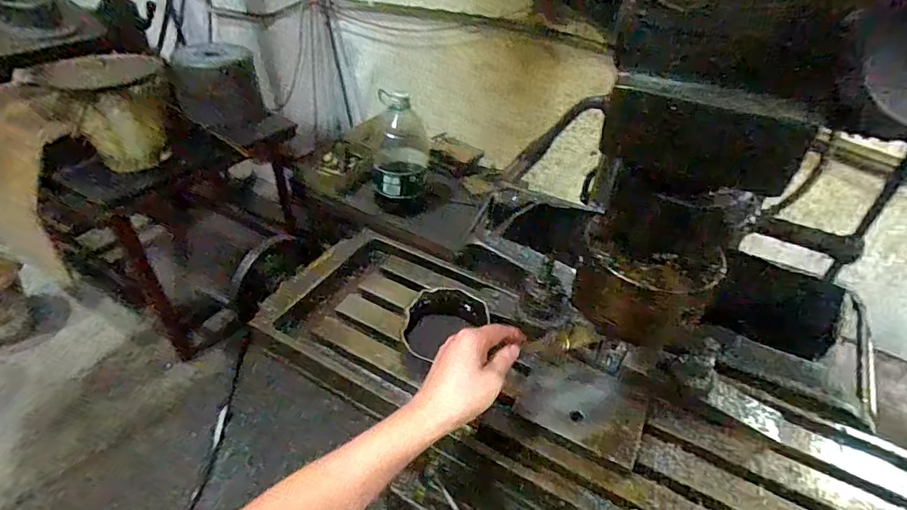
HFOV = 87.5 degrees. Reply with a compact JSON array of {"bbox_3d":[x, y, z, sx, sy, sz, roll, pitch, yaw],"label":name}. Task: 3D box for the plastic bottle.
[{"bbox_3d":[-0.166,-0.299,1.455,0.175,0.325,0.156,0,41,-5],"label":"plastic bottle"}]

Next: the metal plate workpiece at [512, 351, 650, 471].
[{"bbox_3d":[0.141,0.161,0.515,0.127,0.008,0.084,21,59,20],"label":"metal plate workpiece"}]

